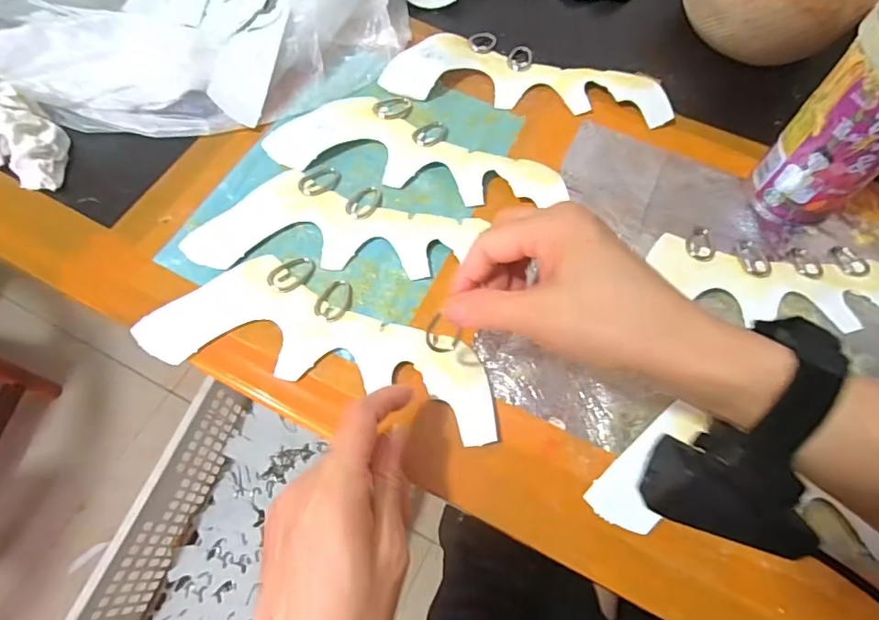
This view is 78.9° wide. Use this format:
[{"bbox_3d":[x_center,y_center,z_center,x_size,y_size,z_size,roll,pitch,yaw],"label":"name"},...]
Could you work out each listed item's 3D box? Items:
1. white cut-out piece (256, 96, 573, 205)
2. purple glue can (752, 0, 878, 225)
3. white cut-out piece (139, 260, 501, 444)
[{"bbox_3d":[-0.016,-0.123,0.408,0.220,0.008,0.074,13,66,6],"label":"white cut-out piece"},{"bbox_3d":[0.268,-0.122,0.347,0.066,0.133,0.062,1,65,-2],"label":"purple glue can"},{"bbox_3d":[-0.069,0.019,0.339,0.222,0.008,0.078,16,66,6],"label":"white cut-out piece"}]

